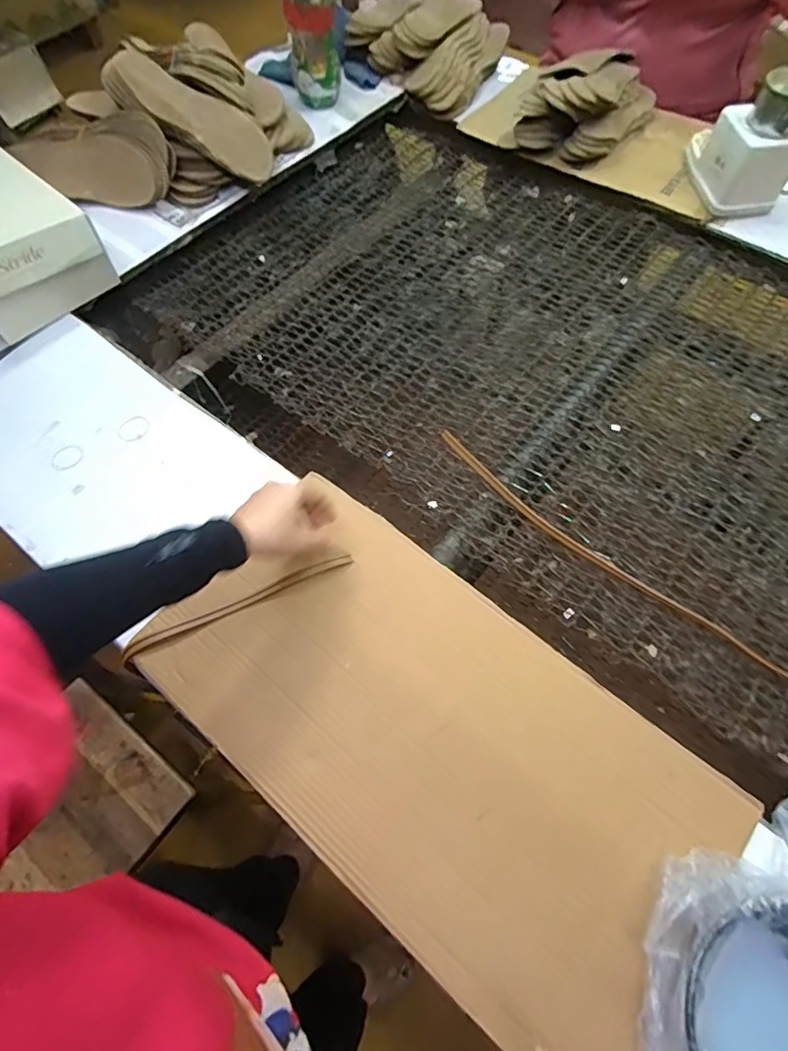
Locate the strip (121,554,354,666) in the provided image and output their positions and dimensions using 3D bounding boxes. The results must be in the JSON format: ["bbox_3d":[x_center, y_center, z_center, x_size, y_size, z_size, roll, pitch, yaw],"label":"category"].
[{"bbox_3d":[-0.167,0.083,0.564,0.256,0.010,0.016,-22,67,-12],"label":"strip"}]

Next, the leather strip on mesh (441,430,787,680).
[{"bbox_3d":[0.299,0.065,0.607,0.621,0.010,0.046,36,71,18],"label":"leather strip on mesh"}]

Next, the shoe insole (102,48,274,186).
[{"bbox_3d":[-0.320,-0.655,0.838,0.265,0.026,0.089,24,87,-15],"label":"shoe insole"}]

